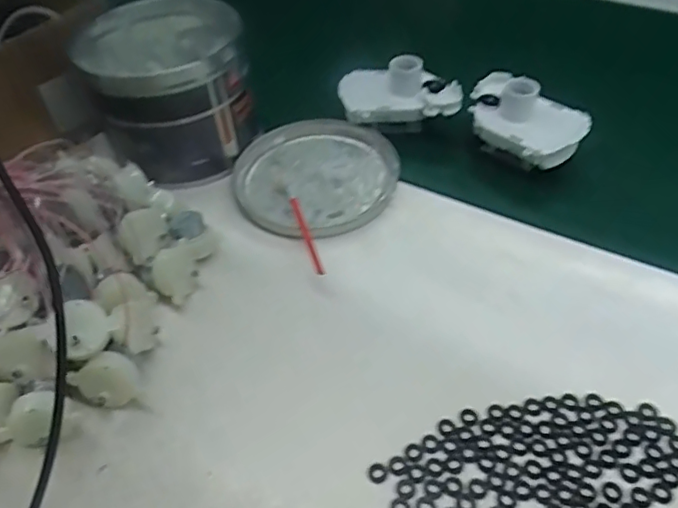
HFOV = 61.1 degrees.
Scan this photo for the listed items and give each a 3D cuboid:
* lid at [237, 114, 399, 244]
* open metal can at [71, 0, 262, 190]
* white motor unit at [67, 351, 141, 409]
[{"bbox_3d":[-0.015,-0.067,0.466,0.133,0.010,0.133,-2,47,3],"label":"lid"},{"bbox_3d":[-0.139,-0.138,0.482,0.127,0.099,0.133,-19,49,-13],"label":"open metal can"},{"bbox_3d":[-0.132,0.075,0.328,0.034,0.031,0.020,-23,50,-16],"label":"white motor unit"}]

